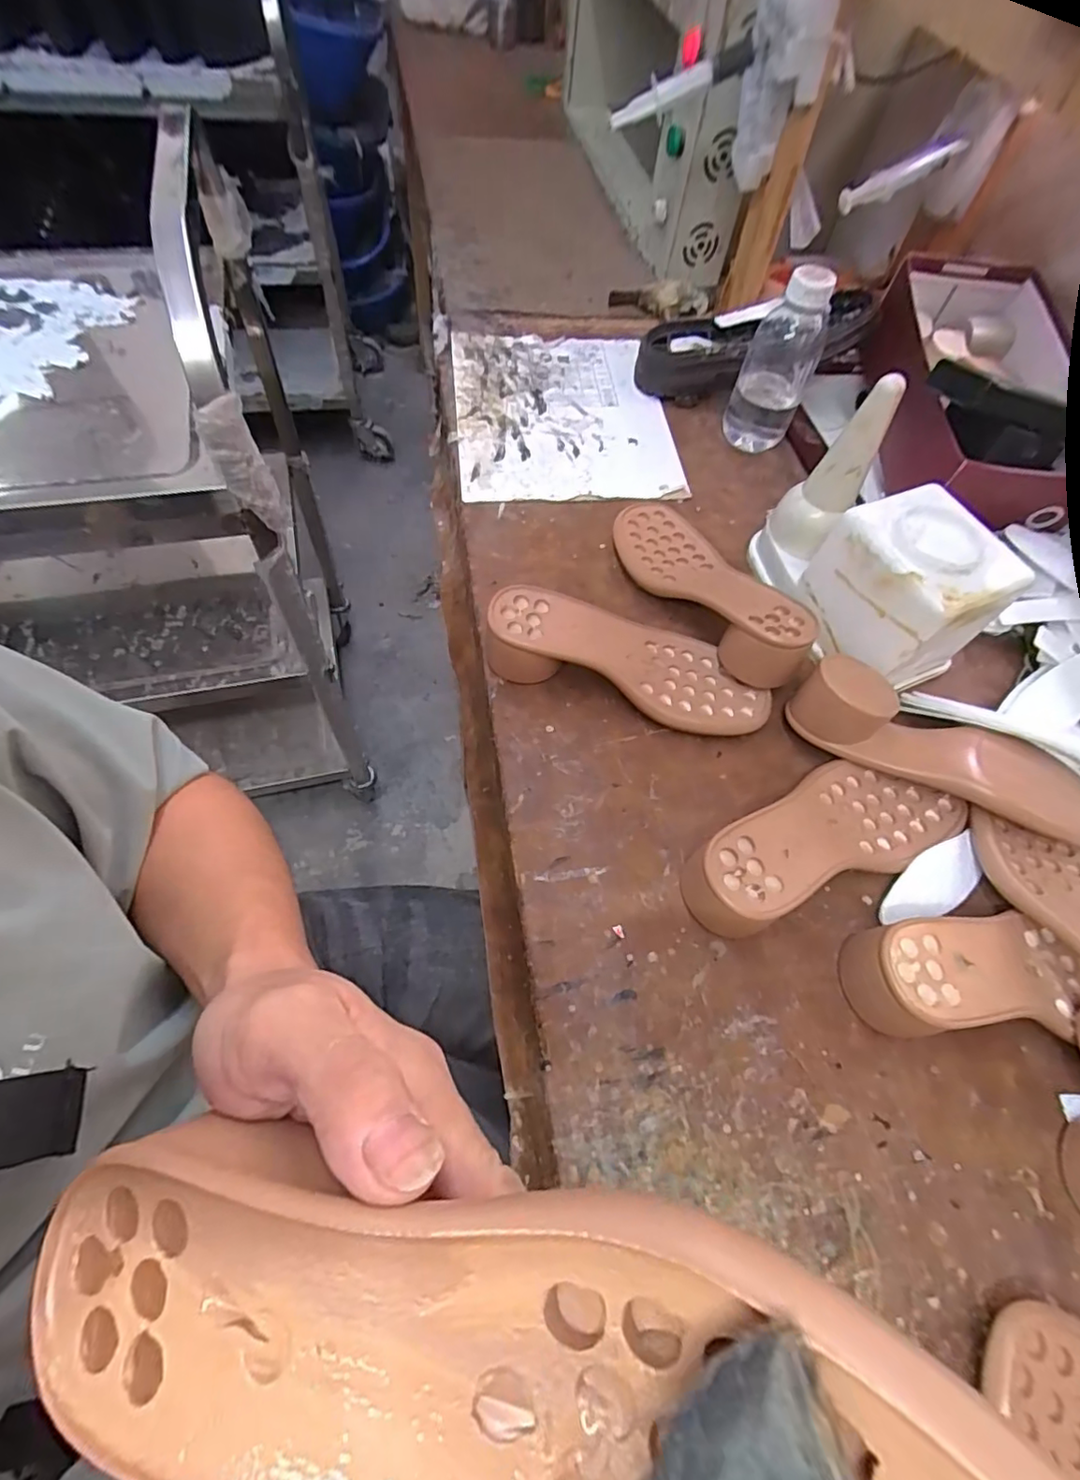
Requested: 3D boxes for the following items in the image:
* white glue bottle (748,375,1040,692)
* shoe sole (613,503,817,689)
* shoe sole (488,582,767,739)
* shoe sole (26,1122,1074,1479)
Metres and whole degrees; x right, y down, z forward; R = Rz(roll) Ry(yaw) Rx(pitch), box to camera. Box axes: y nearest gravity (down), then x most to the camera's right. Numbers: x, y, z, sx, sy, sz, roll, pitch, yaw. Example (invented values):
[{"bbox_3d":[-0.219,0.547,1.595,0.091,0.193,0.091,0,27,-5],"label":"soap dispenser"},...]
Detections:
[{"bbox_3d":[0.276,-0.160,0.466,0.095,0.145,0.181,-18,64,-13],"label":"white glue bottle"},{"bbox_3d":[0.141,-0.133,0.520,0.087,0.046,0.235,-19,51,-13],"label":"shoe sole"},{"bbox_3d":[0.075,-0.071,0.476,0.222,0.048,0.090,16,61,6],"label":"shoe sole"},{"bbox_3d":[-0.014,0.133,0.117,0.222,0.033,0.081,1,59,21],"label":"shoe sole"}]

